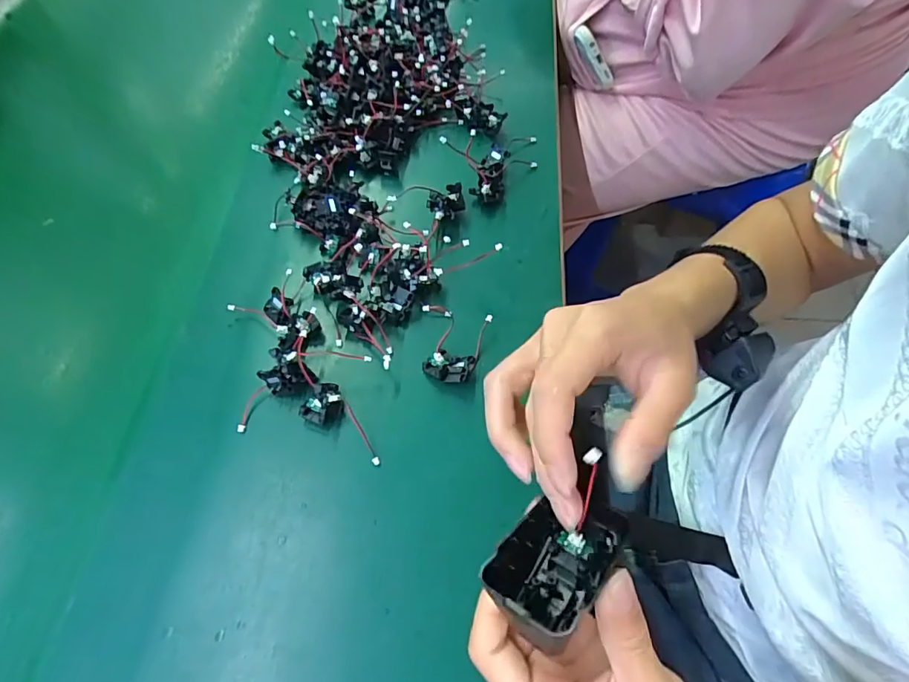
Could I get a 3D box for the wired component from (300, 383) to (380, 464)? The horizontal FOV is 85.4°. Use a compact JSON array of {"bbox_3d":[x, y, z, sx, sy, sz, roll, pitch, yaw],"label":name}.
[{"bbox_3d":[-0.076,0.059,0.335,0.029,0.026,0.063,-37,68,-21],"label":"wired component"}]

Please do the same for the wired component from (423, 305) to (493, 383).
[{"bbox_3d":[-0.007,0.000,0.370,0.054,0.021,0.063,18,61,8],"label":"wired component"}]

